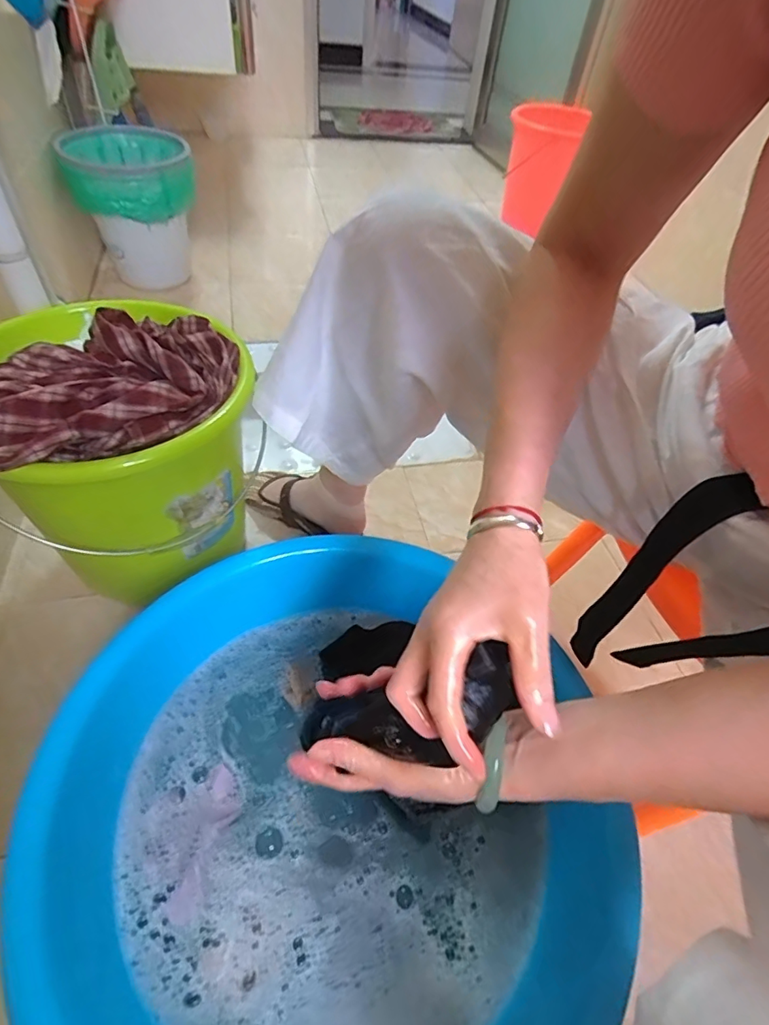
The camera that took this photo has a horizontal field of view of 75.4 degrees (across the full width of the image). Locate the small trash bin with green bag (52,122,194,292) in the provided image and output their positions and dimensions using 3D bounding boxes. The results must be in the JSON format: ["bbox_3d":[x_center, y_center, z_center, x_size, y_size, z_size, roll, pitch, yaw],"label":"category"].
[{"bbox_3d":[-0.571,-0.693,1.177,0.255,0.297,0.265,-19,55,-20],"label":"small trash bin with green bag"}]

